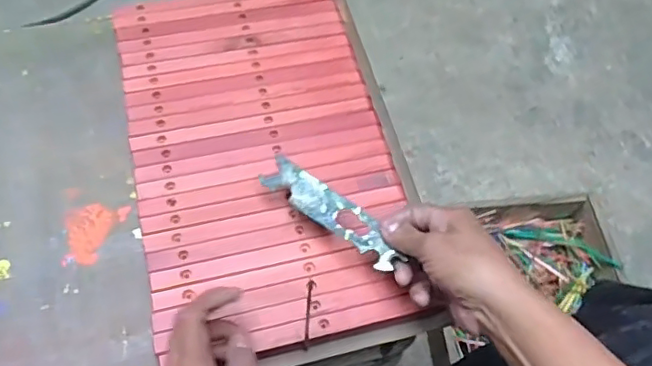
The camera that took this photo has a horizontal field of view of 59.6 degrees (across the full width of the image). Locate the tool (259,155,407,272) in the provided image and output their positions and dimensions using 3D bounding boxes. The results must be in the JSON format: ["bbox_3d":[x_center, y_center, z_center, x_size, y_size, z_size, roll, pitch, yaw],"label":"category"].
[{"bbox_3d":[0.004,0.021,0.450,0.126,0.005,0.029,35,81,19],"label":"tool"}]

